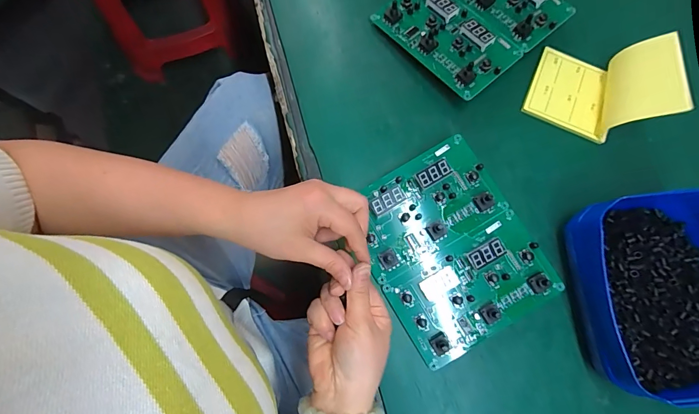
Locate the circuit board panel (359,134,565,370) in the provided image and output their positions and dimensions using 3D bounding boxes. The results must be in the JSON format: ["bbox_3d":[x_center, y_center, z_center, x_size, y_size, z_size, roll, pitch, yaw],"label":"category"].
[{"bbox_3d":[0.107,0.042,0.409,0.164,0.026,0.199,-29,79,-8],"label":"circuit board panel"}]

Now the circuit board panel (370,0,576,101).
[{"bbox_3d":[0.155,-0.240,0.470,0.191,0.031,0.159,-39,80,-10],"label":"circuit board panel"}]

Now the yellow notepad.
[{"bbox_3d":[0.295,-0.148,0.441,0.133,0.076,0.104,16,77,2],"label":"yellow notepad"}]

